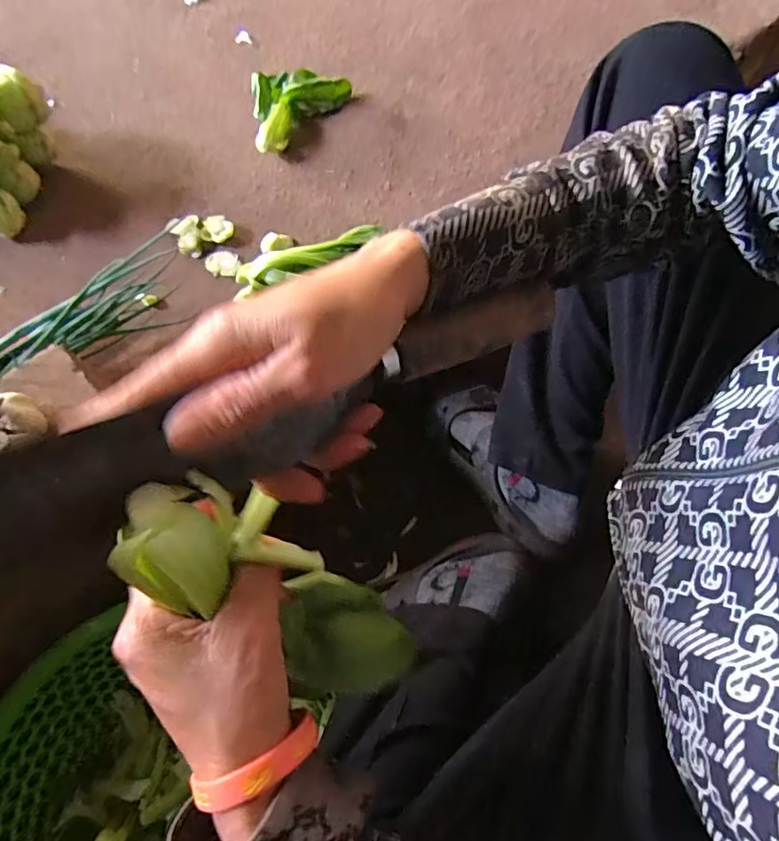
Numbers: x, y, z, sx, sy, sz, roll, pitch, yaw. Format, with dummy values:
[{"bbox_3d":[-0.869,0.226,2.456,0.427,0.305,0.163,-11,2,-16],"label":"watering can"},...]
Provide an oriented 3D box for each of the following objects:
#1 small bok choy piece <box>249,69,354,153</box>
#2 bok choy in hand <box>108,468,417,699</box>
[{"bbox_3d":[-0.108,-0.392,0.669,0.121,0.028,0.130,-12,63,-1],"label":"small bok choy piece"},{"bbox_3d":[-0.053,0.082,0.258,0.160,0.037,0.062,43,67,-30],"label":"bok choy in hand"}]

